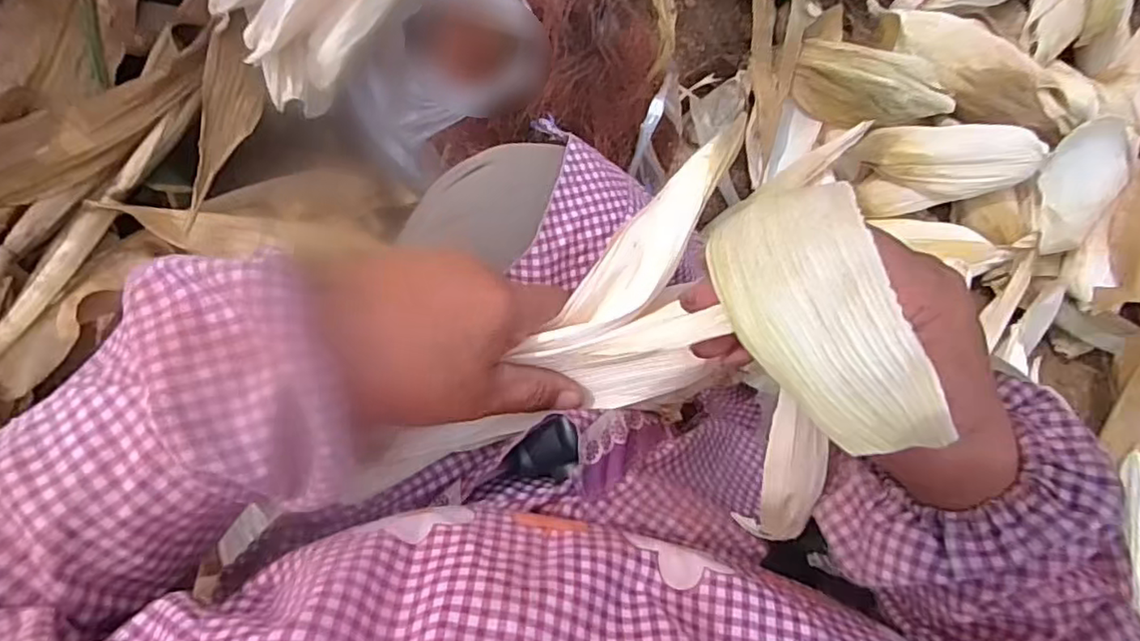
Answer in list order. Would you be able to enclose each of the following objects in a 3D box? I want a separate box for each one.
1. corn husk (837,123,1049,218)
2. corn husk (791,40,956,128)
[{"bbox_3d":[0.466,-0.195,0.783,0.219,0.050,0.112,-7,130,16],"label":"corn husk"},{"bbox_3d":[0.374,-0.285,0.775,0.193,0.060,0.079,13,89,-7],"label":"corn husk"}]

